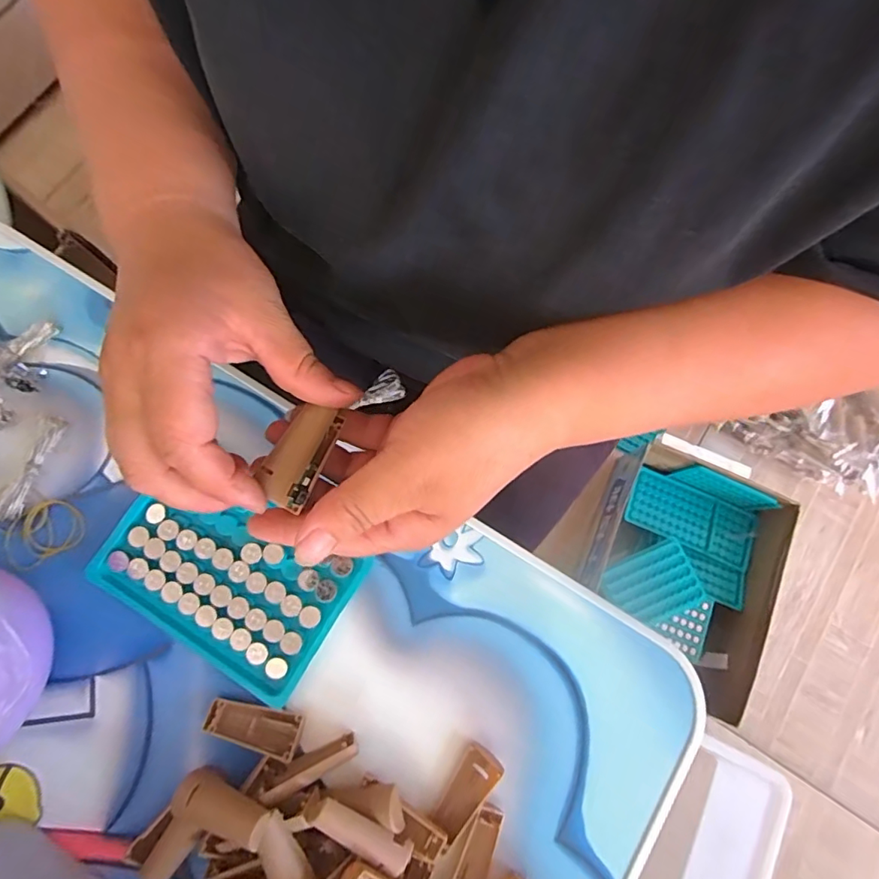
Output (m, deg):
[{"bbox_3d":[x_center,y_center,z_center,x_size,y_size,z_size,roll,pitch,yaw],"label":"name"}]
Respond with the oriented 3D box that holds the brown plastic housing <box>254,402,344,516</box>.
[{"bbox_3d":[-0.064,0.006,0.230,0.021,0.017,0.046,24,79,5],"label":"brown plastic housing"}]

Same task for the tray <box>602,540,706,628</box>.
[{"bbox_3d":[0.296,0.204,0.710,0.122,0.012,0.088,-24,79,-7],"label":"tray"}]

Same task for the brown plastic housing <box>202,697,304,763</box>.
[{"bbox_3d":[-0.097,0.150,0.266,0.050,0.004,0.020,11,59,5],"label":"brown plastic housing"}]

